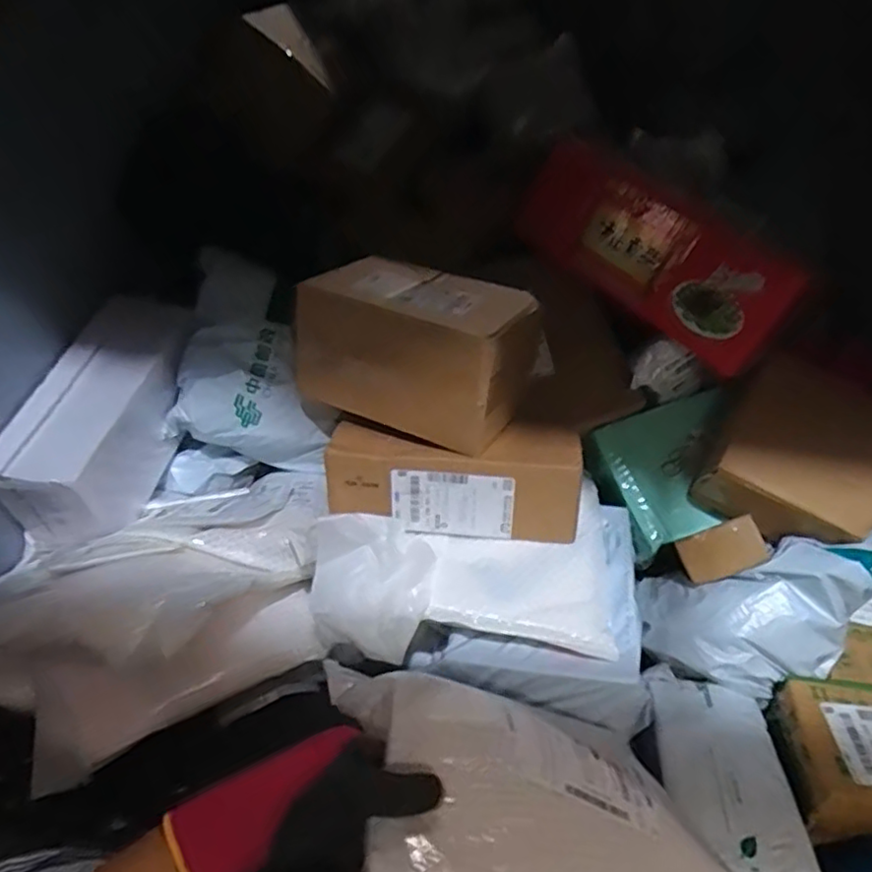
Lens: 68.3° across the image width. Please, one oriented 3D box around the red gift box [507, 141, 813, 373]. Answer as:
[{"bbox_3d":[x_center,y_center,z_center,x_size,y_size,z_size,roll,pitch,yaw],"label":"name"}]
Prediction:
[{"bbox_3d":[0.244,-0.205,0.741,0.320,0.129,0.068,39,48,16],"label":"red gift box"}]

